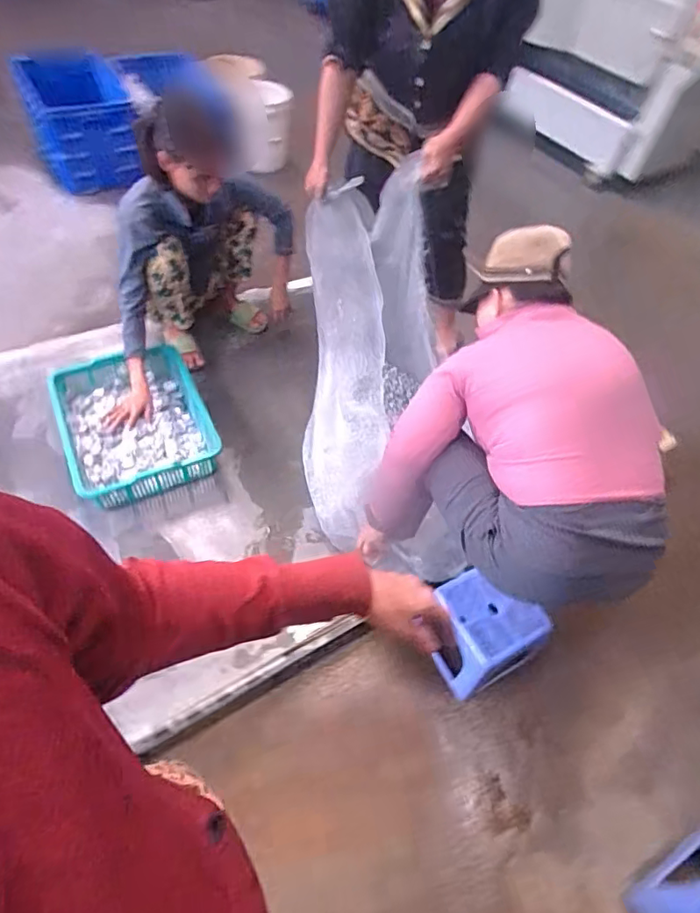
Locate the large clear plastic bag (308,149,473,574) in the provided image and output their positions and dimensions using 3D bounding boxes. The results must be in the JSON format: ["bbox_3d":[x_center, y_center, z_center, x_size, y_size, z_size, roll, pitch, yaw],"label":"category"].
[{"bbox_3d":[0.073,-0.201,1.500,0.372,0.359,0.995,-1,91,-6],"label":"large clear plastic bag"}]

